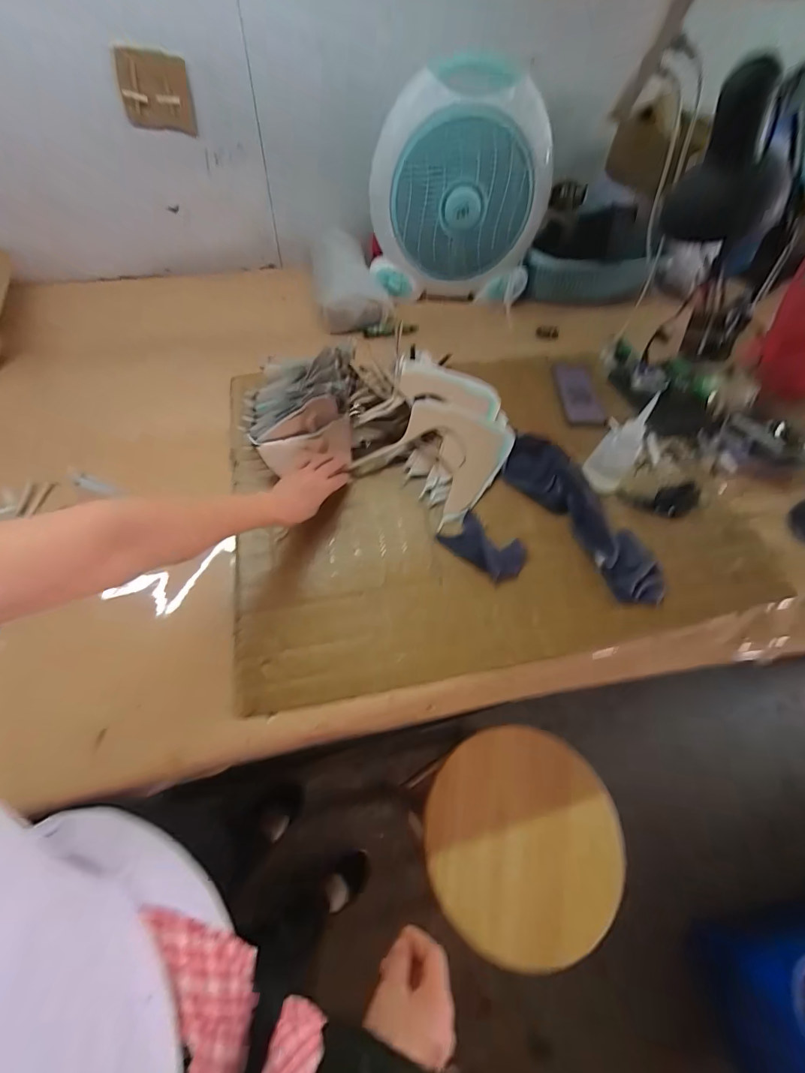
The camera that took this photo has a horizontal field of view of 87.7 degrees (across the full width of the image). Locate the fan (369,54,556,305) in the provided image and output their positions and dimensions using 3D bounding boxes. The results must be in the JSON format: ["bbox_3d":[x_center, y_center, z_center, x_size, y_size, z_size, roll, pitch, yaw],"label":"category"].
[{"bbox_3d":[0.120,-0.672,0.856,0.349,0.332,0.143,2,61,-3],"label":"fan"}]

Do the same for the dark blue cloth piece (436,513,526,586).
[{"bbox_3d":[0.125,0.016,0.636,0.123,0.006,0.075,35,64,14],"label":"dark blue cloth piece"}]

